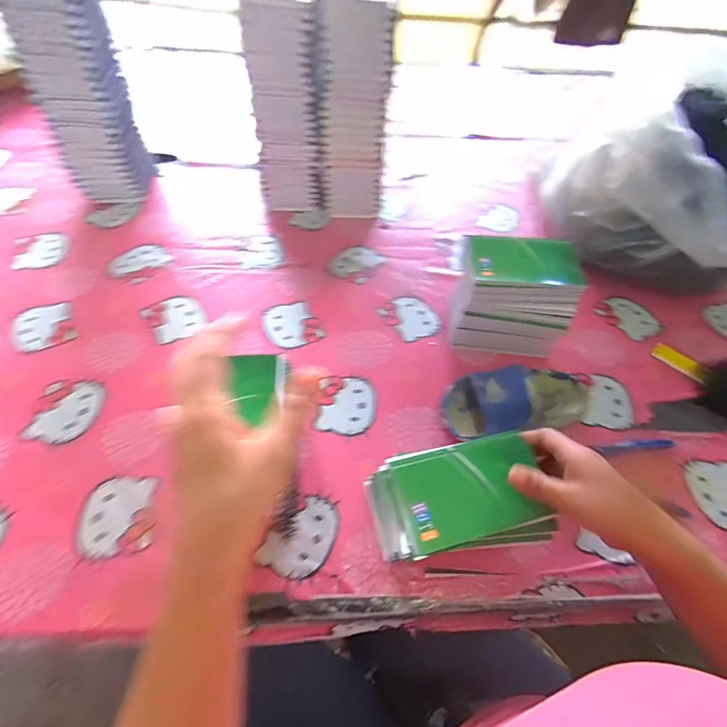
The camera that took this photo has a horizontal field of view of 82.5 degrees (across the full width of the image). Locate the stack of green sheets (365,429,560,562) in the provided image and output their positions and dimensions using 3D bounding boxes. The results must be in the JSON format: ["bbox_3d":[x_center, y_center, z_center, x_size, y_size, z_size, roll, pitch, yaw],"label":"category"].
[{"bbox_3d":[0.084,0.120,0.369,0.146,0.030,0.090,-9,57,-10],"label":"stack of green sheets"}]

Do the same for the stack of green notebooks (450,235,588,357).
[{"bbox_3d":[0.187,-0.085,0.528,0.138,0.113,0.099,8,56,2],"label":"stack of green notebooks"}]

